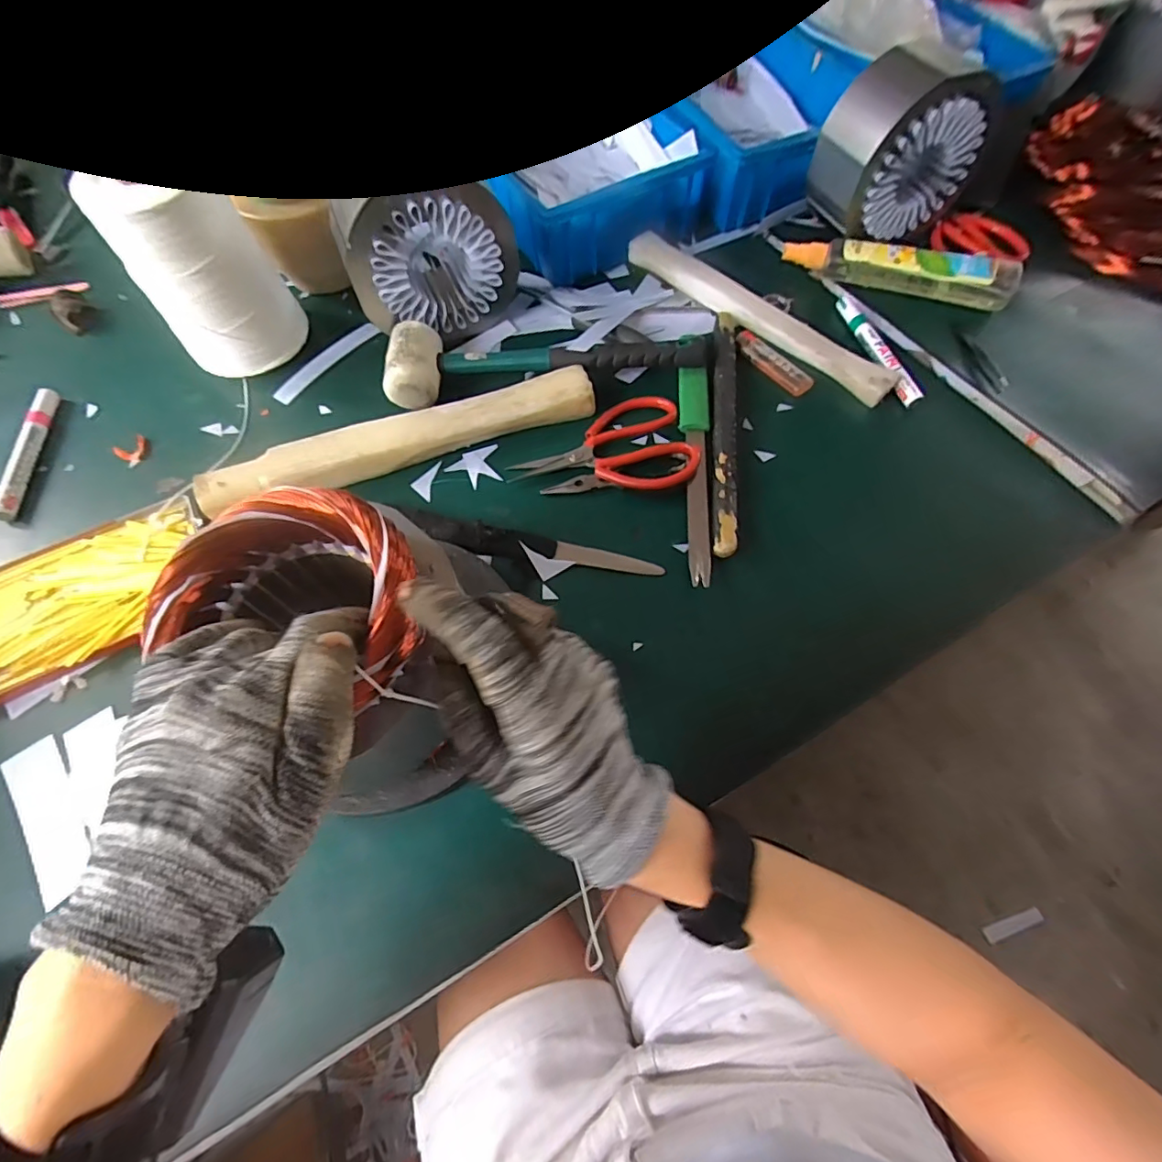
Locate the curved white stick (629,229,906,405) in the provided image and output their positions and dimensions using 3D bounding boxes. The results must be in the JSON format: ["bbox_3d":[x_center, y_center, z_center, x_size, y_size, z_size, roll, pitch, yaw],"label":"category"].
[{"bbox_3d":[0.167,-0.262,0.520,0.040,0.020,0.297,-39,68,-17],"label":"curved white stick"}]

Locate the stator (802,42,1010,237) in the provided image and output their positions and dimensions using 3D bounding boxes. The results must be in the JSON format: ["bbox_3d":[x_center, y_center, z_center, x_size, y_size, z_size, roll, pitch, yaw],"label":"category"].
[{"bbox_3d":[0.309,-0.421,0.520,0.146,0.131,0.077,-16,63,-6],"label":"stator"}]

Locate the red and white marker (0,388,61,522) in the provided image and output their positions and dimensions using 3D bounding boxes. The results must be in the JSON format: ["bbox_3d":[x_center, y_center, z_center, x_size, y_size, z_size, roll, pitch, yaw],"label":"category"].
[{"bbox_3d":[-0.497,-0.116,0.479,0.017,0.021,0.139,-8,63,-2],"label":"red and white marker"}]

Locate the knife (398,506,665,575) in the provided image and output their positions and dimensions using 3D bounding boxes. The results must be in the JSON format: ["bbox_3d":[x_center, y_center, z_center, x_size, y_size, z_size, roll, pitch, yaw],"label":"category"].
[{"bbox_3d":[-0.043,-0.028,0.425,0.213,0.012,0.026,11,63,7],"label":"knife"}]

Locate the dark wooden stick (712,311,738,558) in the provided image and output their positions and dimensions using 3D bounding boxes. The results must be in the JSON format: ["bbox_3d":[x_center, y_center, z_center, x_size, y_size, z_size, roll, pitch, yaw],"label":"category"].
[{"bbox_3d":[0.124,-0.138,0.465,0.018,0.022,0.259,5,63,4],"label":"dark wooden stick"}]

